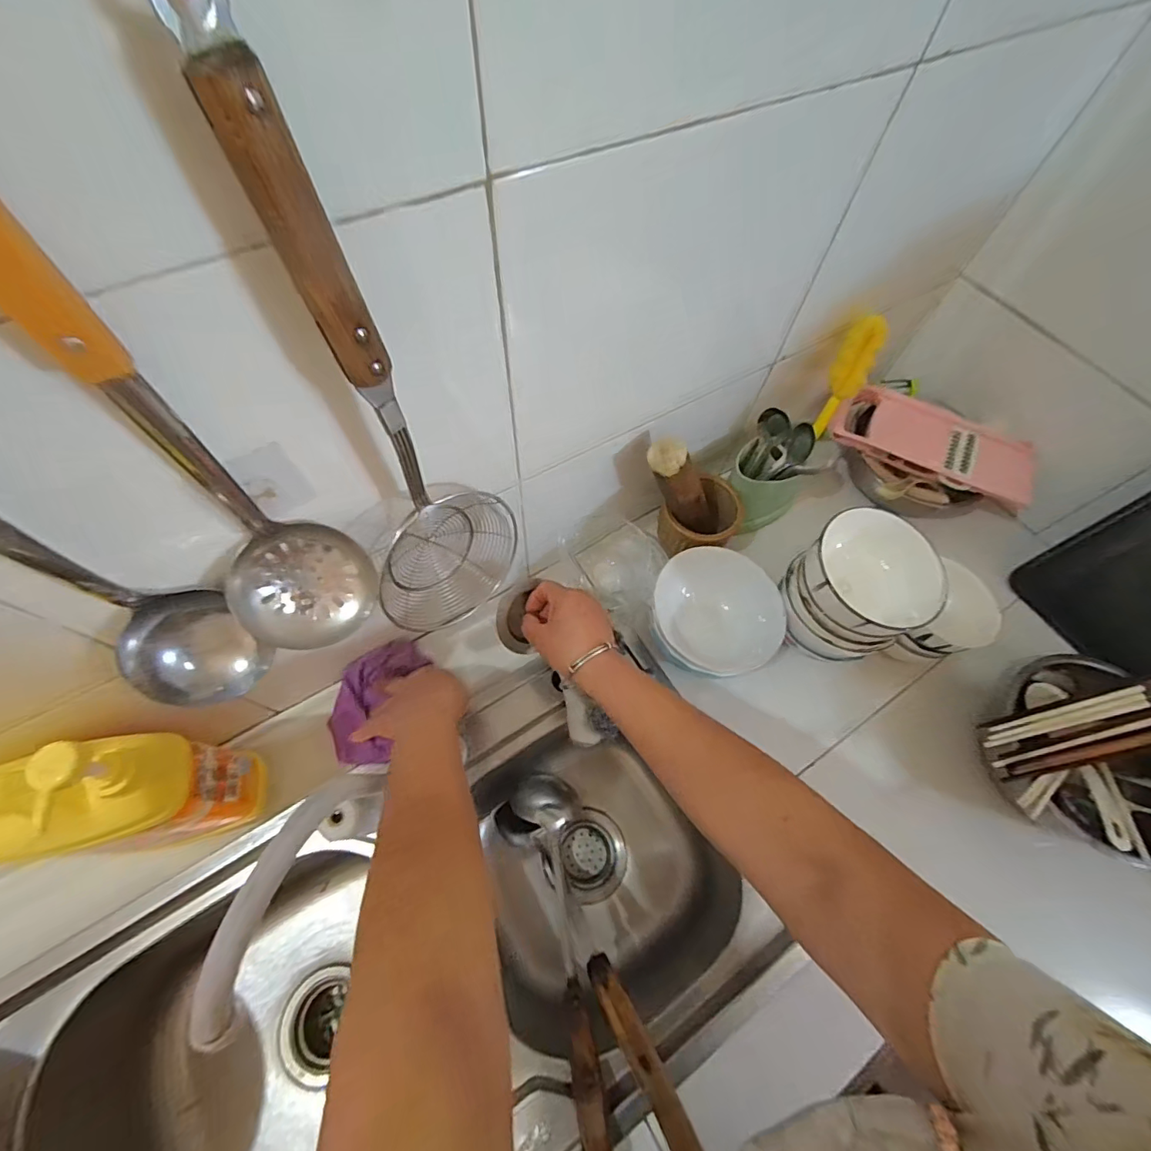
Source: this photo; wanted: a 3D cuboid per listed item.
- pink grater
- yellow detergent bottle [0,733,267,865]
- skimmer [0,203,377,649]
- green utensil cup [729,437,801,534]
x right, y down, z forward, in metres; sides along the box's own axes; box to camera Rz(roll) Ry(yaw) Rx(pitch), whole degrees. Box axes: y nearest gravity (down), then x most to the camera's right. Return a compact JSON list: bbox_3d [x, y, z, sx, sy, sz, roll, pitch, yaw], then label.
[{"bbox_3d":[0.490,-0.173,0.684,0.281,0.074,0.111,25,66,9],"label":"pink grater"},{"bbox_3d":[-0.370,0.175,0.389,0.130,0.207,0.074,-7,65,-6],"label":"yellow detergent bottle"},{"bbox_3d":[-0.193,-0.050,0.245,0.065,0.334,0.084,29,67,11],"label":"skimmer"},{"bbox_3d":[0.233,-0.117,0.649,0.083,0.087,0.082,1,64,-2],"label":"green utensil cup"}]

